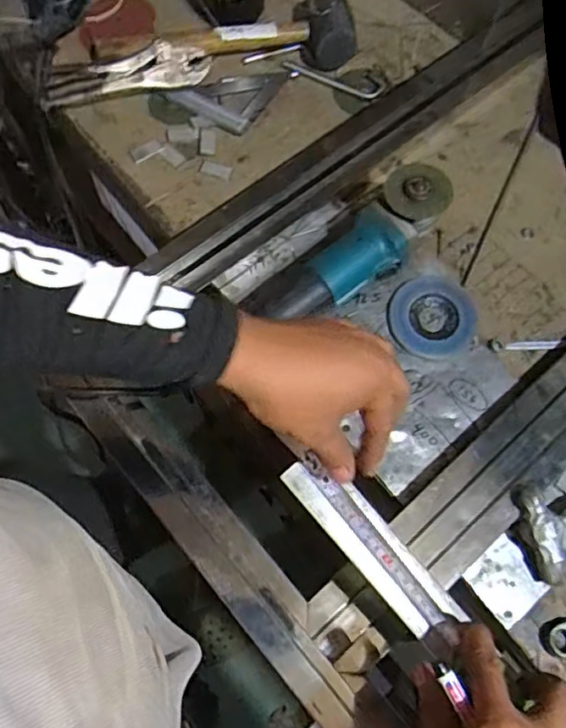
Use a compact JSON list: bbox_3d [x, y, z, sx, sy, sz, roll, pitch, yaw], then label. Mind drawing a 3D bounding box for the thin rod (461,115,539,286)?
[{"bbox_3d":[0.271,-0.209,0.740,0.007,0.006,0.282,26,71,8],"label":"thin rod"}]

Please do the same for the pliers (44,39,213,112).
[{"bbox_3d":[-0.201,-0.371,0.766,0.211,0.034,0.052,-15,71,-7],"label":"pliers"}]

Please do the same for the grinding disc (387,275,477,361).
[{"bbox_3d":[0.170,-0.053,0.664,0.098,0.016,0.092,1,69,-2],"label":"grinding disc"}]

